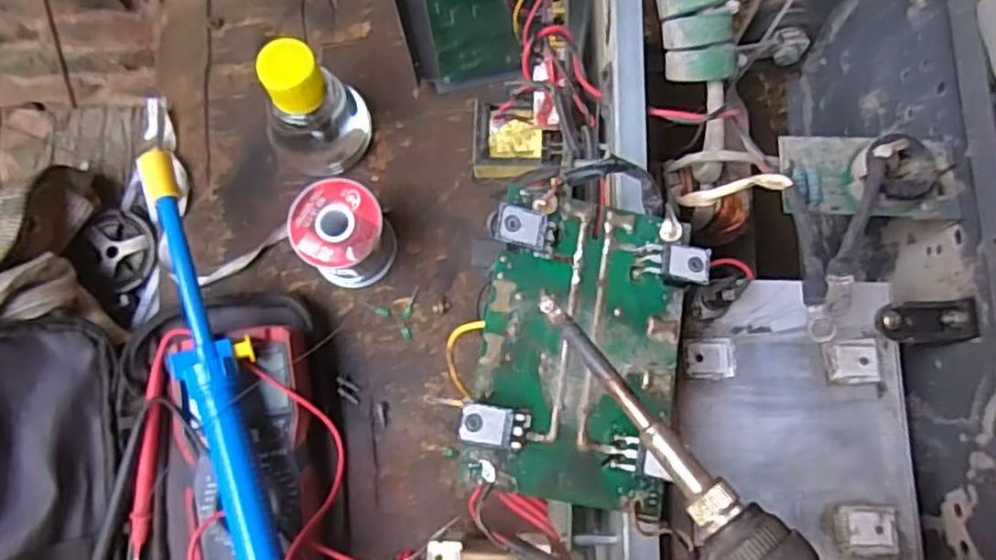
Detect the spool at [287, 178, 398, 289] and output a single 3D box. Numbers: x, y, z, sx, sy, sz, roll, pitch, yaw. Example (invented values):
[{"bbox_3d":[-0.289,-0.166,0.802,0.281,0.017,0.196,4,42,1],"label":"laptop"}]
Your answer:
[{"bbox_3d":[-0.111,-0.032,0.503,0.062,0.070,0.062,0,76,0],"label":"spool"}]

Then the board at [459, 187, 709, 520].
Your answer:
[{"bbox_3d":[0.036,0.026,0.286,0.085,0.026,0.124,10,76,3],"label":"board"}]

